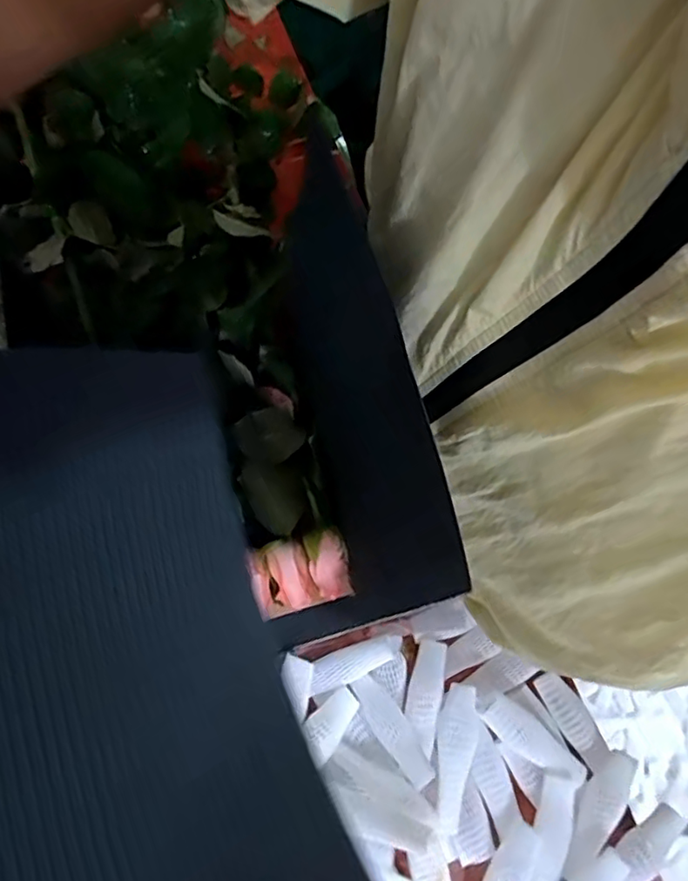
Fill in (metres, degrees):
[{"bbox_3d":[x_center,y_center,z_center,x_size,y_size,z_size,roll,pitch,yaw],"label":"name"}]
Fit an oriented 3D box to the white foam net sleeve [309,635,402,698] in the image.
[{"bbox_3d":[0.007,0.154,0.405,0.068,0.018,0.022,-19,73,-9],"label":"white foam net sleeve"}]

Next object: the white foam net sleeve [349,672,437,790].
[{"bbox_3d":[0.033,0.195,0.395,0.022,0.017,0.075,-32,61,-13],"label":"white foam net sleeve"}]

